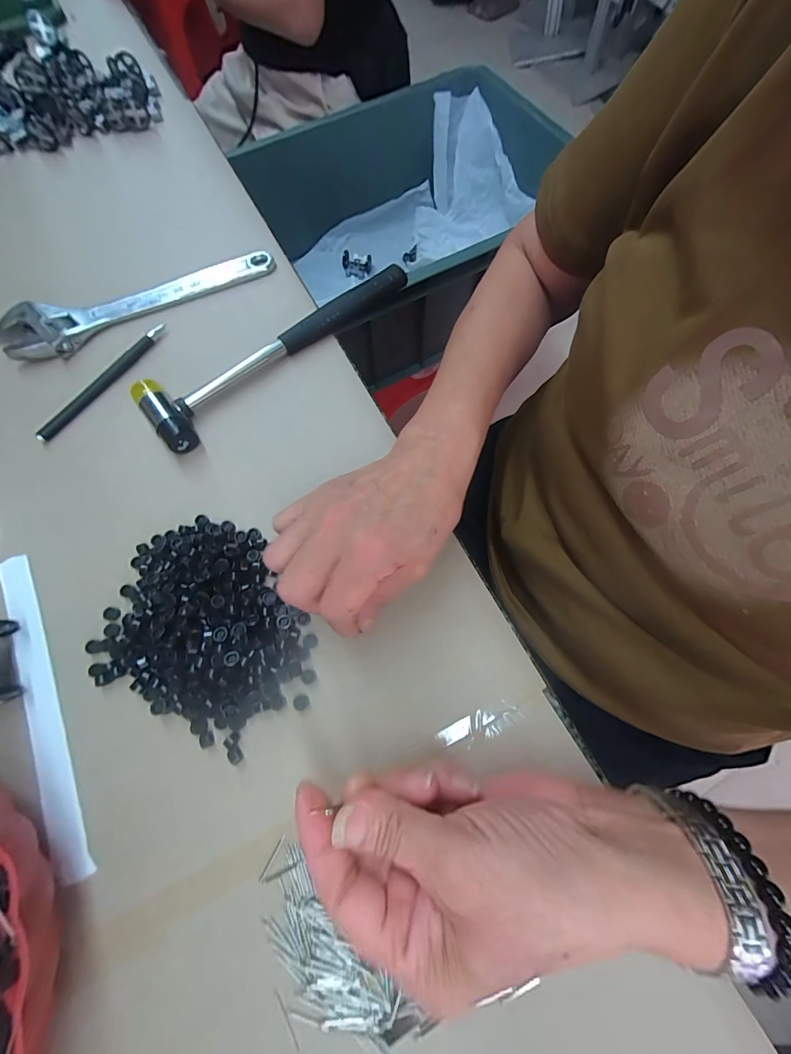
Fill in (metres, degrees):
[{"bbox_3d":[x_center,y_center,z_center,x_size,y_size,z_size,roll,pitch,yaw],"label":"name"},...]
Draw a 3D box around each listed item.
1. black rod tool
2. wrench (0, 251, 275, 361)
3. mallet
[{"bbox_3d":[-0.241,-0.123,0.318,0.008,0.008,0.135,33,74,11],"label":"black rod tool"},{"bbox_3d":[-0.231,-0.210,0.349,0.238,0.018,0.050,-28,73,-9],"label":"wrench"},{"bbox_3d":[-0.097,-0.158,0.322,0.246,0.024,0.059,-43,76,-13],"label":"mallet"}]

